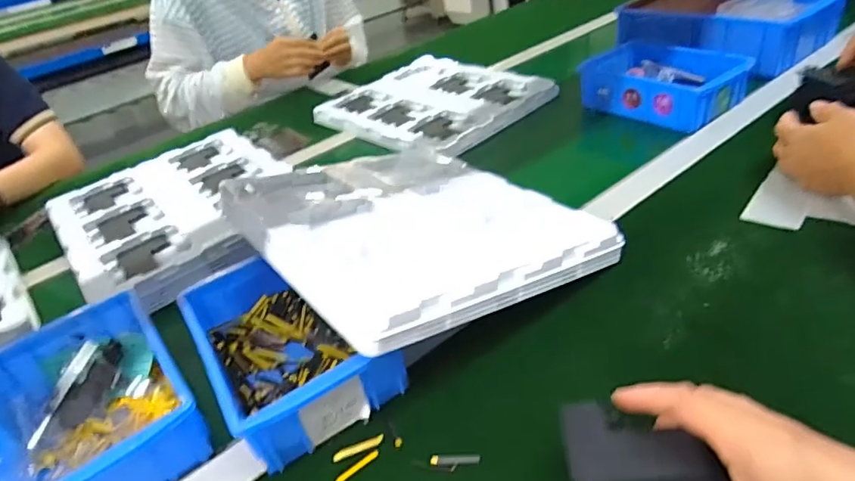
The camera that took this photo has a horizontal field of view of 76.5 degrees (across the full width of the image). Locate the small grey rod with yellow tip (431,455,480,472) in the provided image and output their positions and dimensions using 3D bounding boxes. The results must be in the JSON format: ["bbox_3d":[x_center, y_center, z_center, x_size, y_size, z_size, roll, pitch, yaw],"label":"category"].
[{"bbox_3d":[0.019,0.154,0.378,0.034,0.004,0.012,-5,36,9],"label":"small grey rod with yellow tip"}]

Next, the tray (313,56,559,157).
[{"bbox_3d":[0.010,-0.250,0.946,0.335,0.030,0.323,22,47,38],"label":"tray"}]

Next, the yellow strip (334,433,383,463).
[{"bbox_3d":[-0.051,0.153,0.401,0.039,0.004,0.008,-18,36,-10],"label":"yellow strip"}]

